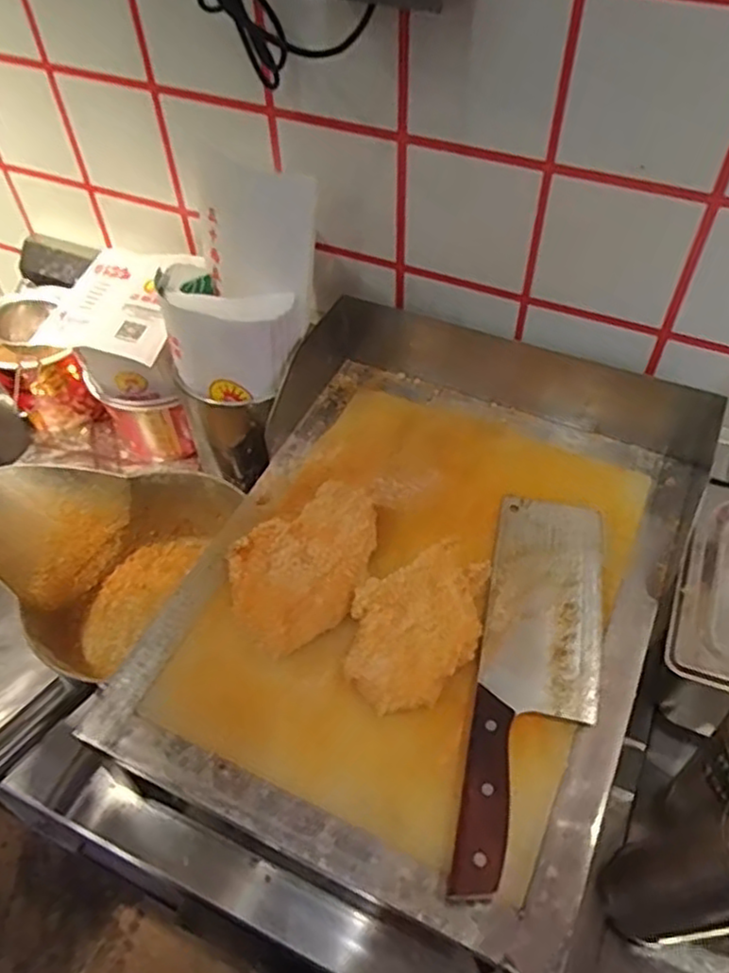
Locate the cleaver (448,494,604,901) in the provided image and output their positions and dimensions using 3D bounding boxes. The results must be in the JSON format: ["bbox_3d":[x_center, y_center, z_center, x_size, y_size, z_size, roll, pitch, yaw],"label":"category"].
[{"bbox_3d":[0.122,0.123,0.501,0.080,0.022,0.300,10,53,9],"label":"cleaver"}]

